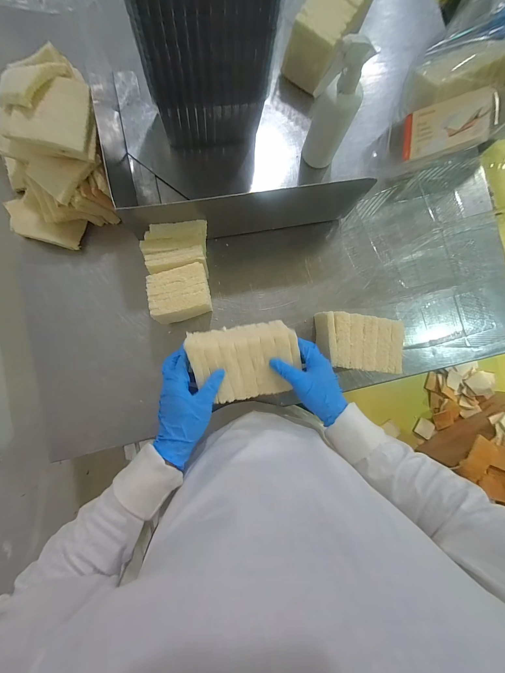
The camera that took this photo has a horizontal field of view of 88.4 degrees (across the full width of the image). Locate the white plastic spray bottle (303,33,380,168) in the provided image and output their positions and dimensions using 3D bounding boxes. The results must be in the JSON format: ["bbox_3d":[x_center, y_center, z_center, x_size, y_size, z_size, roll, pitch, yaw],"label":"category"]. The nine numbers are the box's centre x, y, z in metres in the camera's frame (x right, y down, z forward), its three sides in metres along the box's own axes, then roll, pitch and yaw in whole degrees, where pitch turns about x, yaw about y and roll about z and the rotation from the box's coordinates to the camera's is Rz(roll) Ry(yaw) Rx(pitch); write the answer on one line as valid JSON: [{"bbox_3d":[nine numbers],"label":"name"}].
[{"bbox_3d":[0.149,-0.403,0.470,0.071,0.217,0.077,32,83,-3],"label":"white plastic spray bottle"}]

